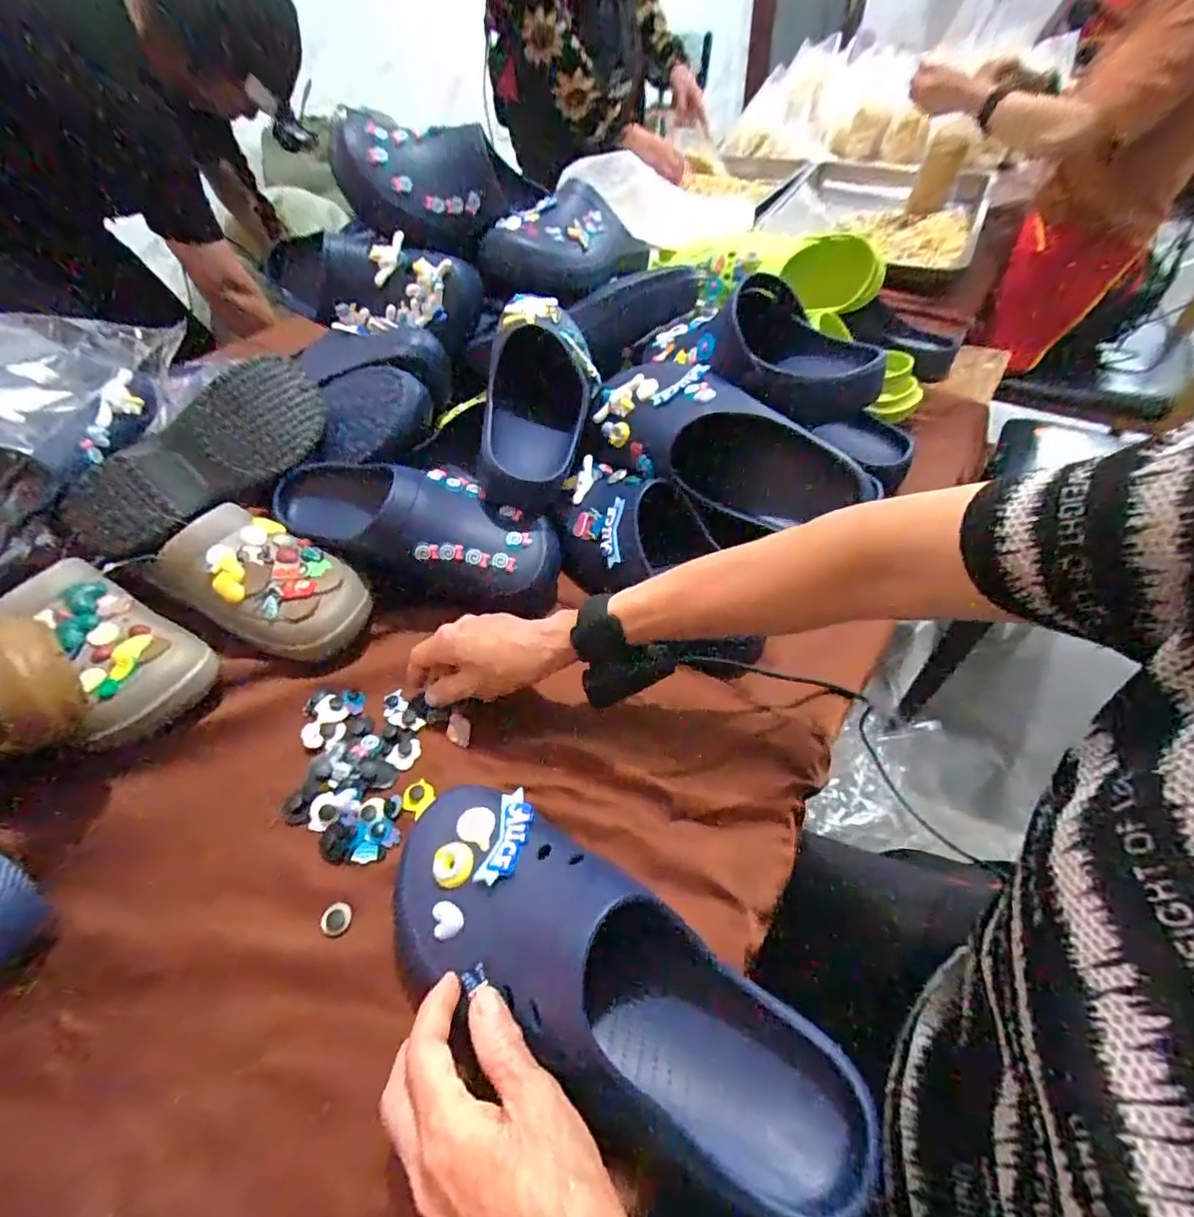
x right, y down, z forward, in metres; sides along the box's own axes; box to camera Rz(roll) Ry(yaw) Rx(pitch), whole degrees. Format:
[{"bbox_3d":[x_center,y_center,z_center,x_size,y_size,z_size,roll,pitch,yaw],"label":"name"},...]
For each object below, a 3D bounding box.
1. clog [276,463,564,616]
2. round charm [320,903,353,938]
[{"bbox_3d":[-0.179,-0.073,0.547,0.285,0.099,0.107,16,51,18],"label":"clog"},{"bbox_3d":[-0.170,0.203,0.370,0.018,0.006,0.019,-2,48,2],"label":"round charm"}]

